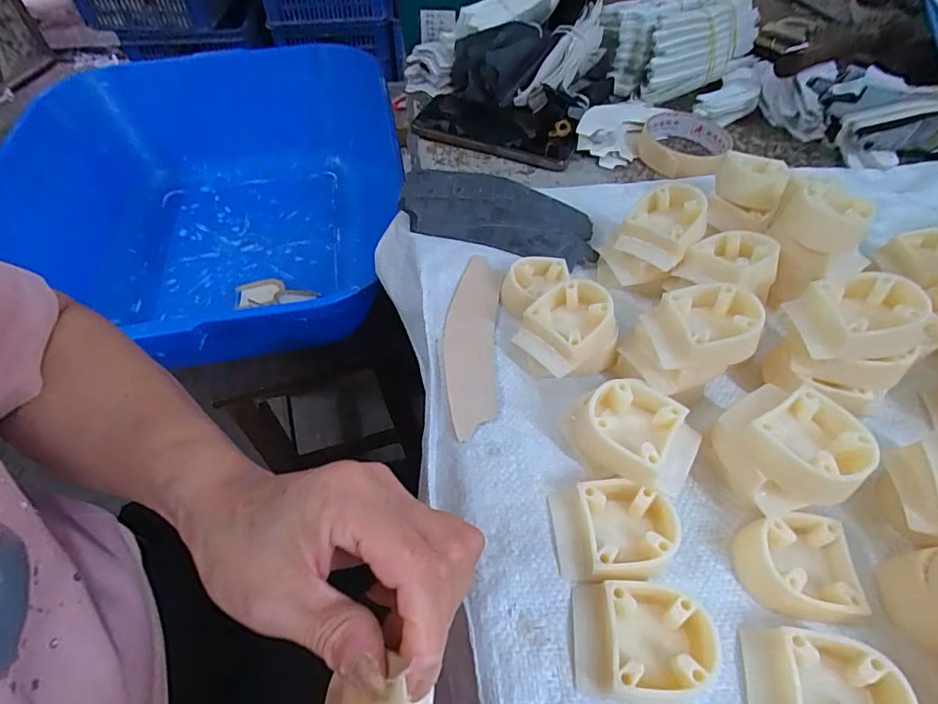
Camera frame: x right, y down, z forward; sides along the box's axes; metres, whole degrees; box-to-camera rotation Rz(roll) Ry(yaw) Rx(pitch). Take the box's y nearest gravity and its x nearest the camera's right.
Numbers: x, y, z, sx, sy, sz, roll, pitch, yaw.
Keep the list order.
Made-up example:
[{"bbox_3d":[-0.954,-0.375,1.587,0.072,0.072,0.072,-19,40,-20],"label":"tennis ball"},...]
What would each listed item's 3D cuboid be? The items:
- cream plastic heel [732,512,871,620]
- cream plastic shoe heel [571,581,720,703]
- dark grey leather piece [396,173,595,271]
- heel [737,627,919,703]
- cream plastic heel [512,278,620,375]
[{"bbox_3d":[0.165,0.107,0.252,0.049,0.021,0.048,7,52,4],"label":"cream plastic heel"},{"bbox_3d":[0.079,0.132,0.227,0.057,0.022,0.046,5,52,2],"label":"cream plastic shoe heel"},{"bbox_3d":[0.023,-0.116,0.414,0.163,0.019,0.076,13,53,9],"label":"dark grey leather piece"},{"bbox_3d":[0.155,0.150,0.217,0.057,0.023,0.046,10,52,6],"label":"heel"},{"bbox_3d":[0.063,-0.013,0.322,0.053,0.044,0.049,1,52,-1],"label":"cream plastic heel"}]

